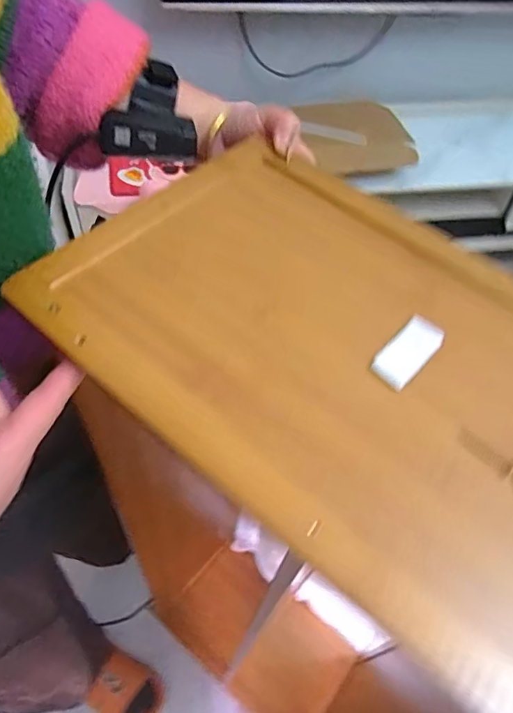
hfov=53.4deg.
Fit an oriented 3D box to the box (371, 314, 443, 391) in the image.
[{"bbox_3d":[0.084,-0.003,0.283,0.022,0.007,0.048,38,60,22],"label":"box"}]

